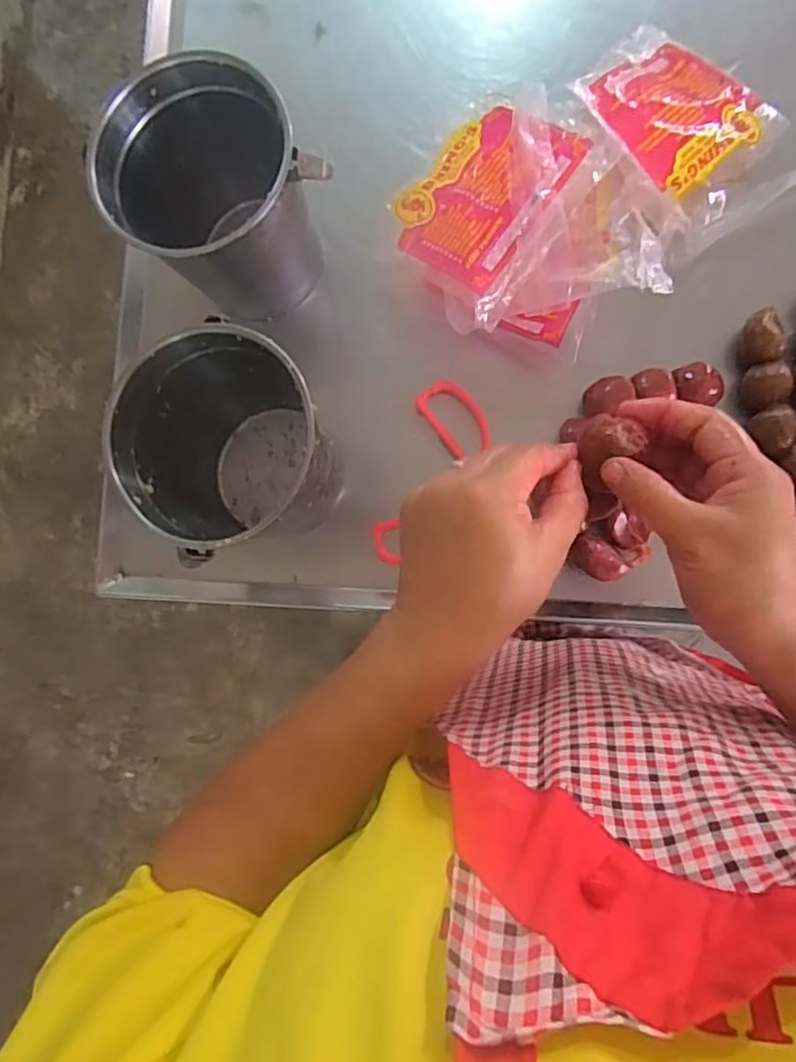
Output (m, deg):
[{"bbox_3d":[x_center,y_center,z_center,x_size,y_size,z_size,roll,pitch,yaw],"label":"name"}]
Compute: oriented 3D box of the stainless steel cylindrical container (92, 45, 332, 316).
[{"bbox_3d":[-0.122,-0.235,0.454,0.118,0.144,0.127,-1,86,8],"label":"stainless steel cylindrical container"}]

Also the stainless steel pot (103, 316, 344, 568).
[{"bbox_3d":[-0.108,-0.054,0.439,0.129,0.137,0.130,-1,86,8],"label":"stainless steel pot"}]

